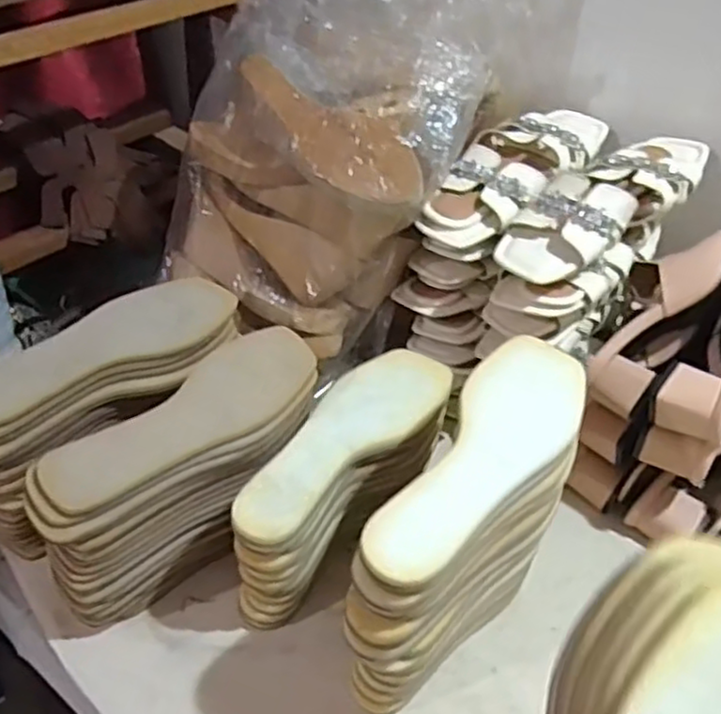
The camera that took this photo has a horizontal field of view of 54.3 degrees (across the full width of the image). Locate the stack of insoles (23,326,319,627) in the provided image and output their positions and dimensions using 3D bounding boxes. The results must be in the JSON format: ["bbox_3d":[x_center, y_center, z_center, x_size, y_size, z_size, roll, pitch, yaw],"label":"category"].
[{"bbox_3d":[-0.135,0.108,0.591,0.099,0.165,0.253,29,47,23],"label":"stack of insoles"}]

